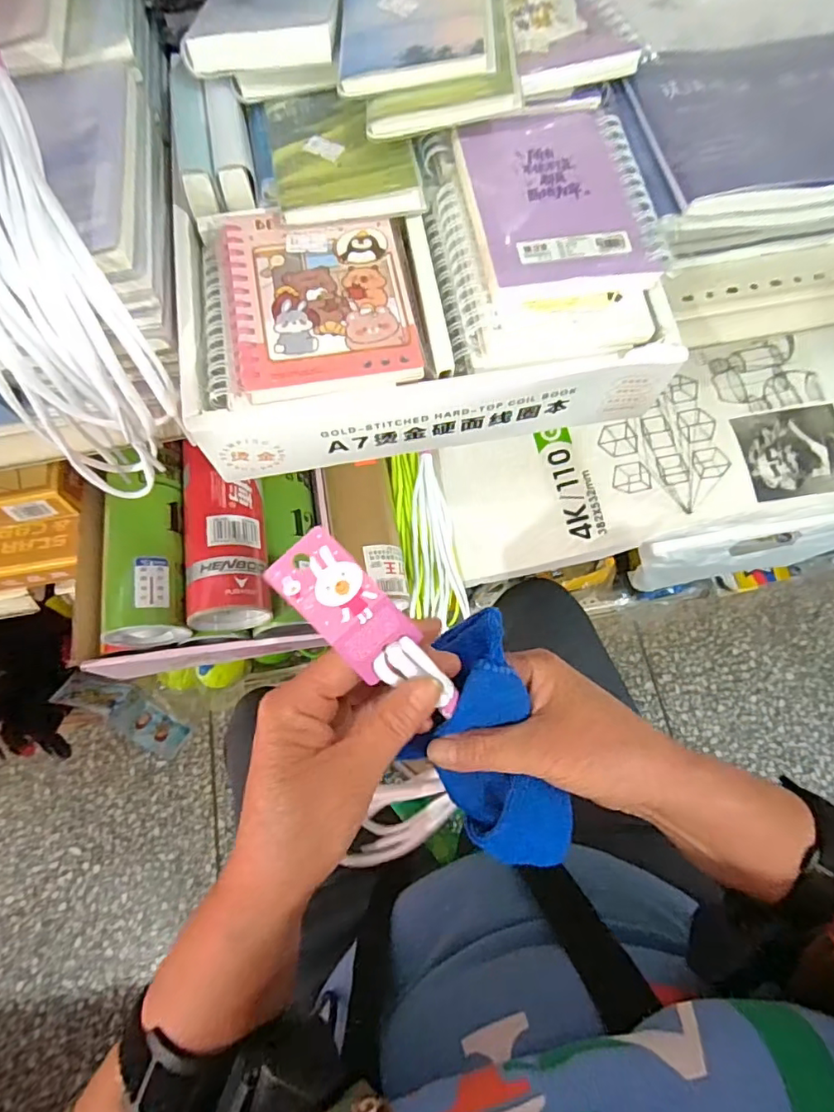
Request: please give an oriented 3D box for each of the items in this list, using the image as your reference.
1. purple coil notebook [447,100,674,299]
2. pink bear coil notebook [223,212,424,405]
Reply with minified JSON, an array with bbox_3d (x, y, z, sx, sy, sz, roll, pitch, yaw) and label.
[{"bbox_3d":[0.073,-0.186,0.291,0.091,0.014,0.116,-10,71,-2],"label":"purple coil notebook"},{"bbox_3d":[-0.049,-0.131,0.289,0.088,0.018,0.104,-10,70,-3],"label":"pink bear coil notebook"}]

